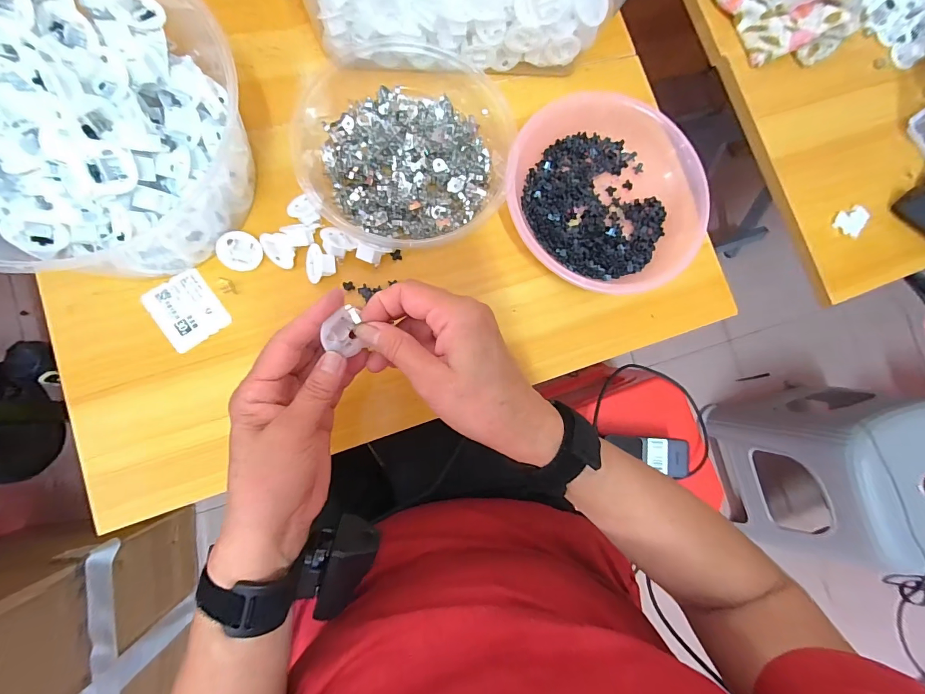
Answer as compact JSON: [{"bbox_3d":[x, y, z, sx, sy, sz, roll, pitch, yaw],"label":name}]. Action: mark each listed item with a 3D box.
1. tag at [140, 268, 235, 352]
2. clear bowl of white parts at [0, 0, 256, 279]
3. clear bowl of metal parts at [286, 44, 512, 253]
[{"bbox_3d":[-0.234,-0.032,0.332,0.049,0.004,0.061,-37,88,-14],"label":"tag"},{"bbox_3d":[-0.279,-0.168,0.282,0.208,0.079,0.215,1,84,-7],"label":"clear bowl of white parts"},{"bbox_3d":[-0.052,-0.186,0.353,0.183,0.053,0.186,1,84,-7],"label":"clear bowl of metal parts"}]

